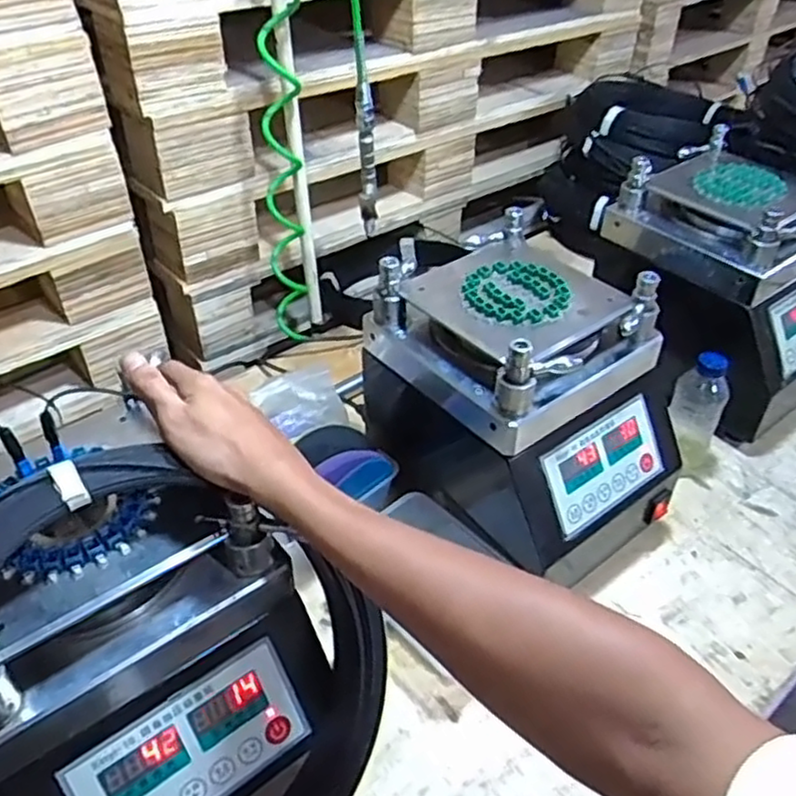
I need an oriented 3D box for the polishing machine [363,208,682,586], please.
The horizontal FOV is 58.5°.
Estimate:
[{"bbox_3d":[0.133,0.003,0.757,0.236,0.258,0.292,-31,51,-30],"label":"polishing machine"}]

